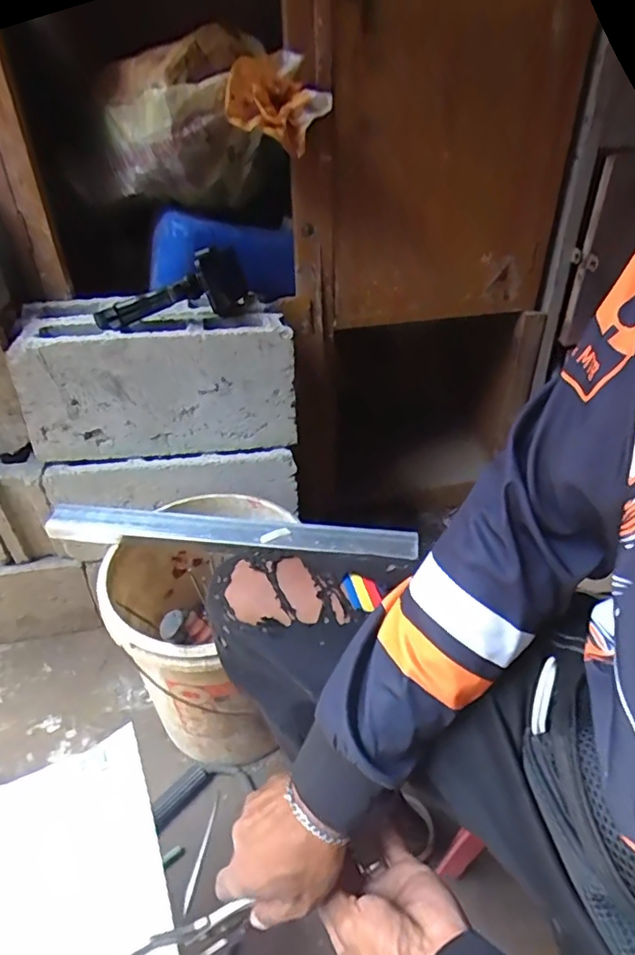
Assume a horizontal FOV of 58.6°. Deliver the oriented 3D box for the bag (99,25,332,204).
[{"bbox_3d":[-0.174,-0.571,0.902,0.317,0.210,0.242,-9,38,-7],"label":"bag"}]

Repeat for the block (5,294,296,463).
[{"bbox_3d":[-0.248,-0.172,0.911,0.389,0.201,0.192,-7,38,-9],"label":"block"}]

